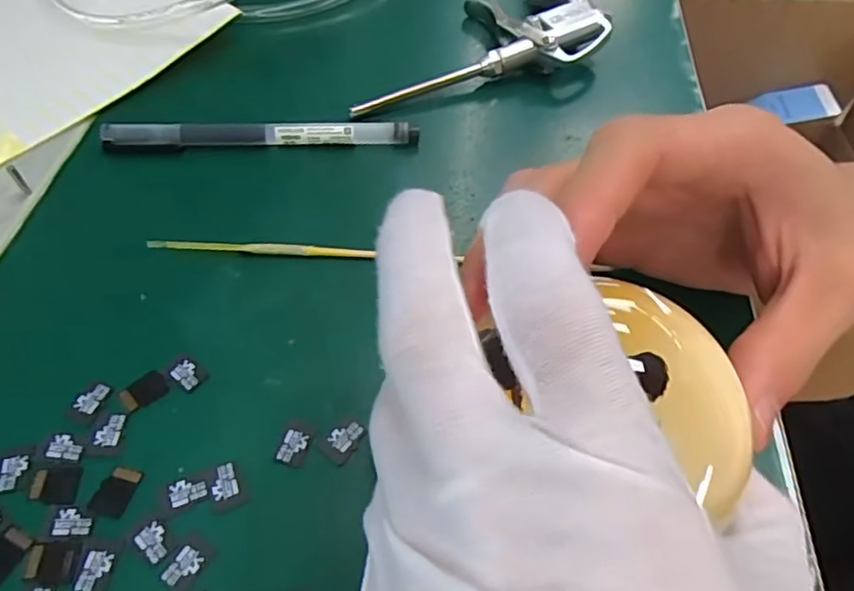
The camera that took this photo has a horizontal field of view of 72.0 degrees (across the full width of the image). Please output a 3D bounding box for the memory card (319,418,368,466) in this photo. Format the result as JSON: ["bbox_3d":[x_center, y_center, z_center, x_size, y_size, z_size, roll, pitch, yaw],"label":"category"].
[{"bbox_3d":[-0.028,0.048,0.198,0.011,0.004,0.015,34,63,16],"label":"memory card"}]

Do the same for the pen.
[{"bbox_3d":[-0.078,-0.078,0.276,0.144,0.009,0.009,-2,55,-3],"label":"pen"}]

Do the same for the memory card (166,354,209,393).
[{"bbox_3d":[-0.086,0.028,0.210,0.014,0.004,0.010,35,62,16],"label":"memory card"}]

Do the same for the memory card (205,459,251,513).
[{"bbox_3d":[-0.064,0.061,0.188,0.011,0.004,0.016,-19,59,-17],"label":"memory card"}]

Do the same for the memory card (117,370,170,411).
[{"bbox_3d":[-0.100,0.033,0.207,0.015,0.004,0.012,-29,61,-22],"label":"memory card"}]

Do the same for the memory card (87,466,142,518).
[{"bbox_3d":[-0.098,0.062,0.186,0.011,0.004,0.015,12,55,6],"label":"memory card"}]

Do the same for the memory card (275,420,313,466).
[{"bbox_3d":[-0.044,0.049,0.197,0.010,0.004,0.014,13,60,4],"label":"memory card"}]

